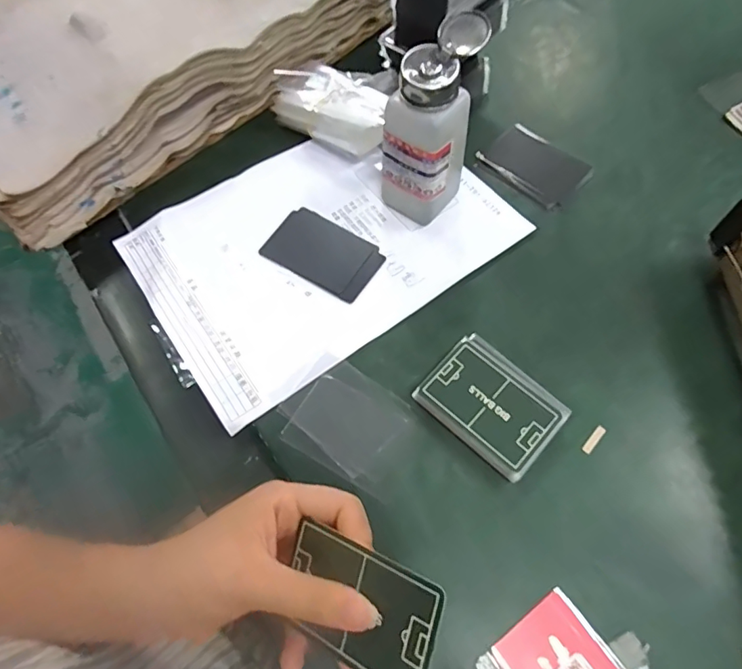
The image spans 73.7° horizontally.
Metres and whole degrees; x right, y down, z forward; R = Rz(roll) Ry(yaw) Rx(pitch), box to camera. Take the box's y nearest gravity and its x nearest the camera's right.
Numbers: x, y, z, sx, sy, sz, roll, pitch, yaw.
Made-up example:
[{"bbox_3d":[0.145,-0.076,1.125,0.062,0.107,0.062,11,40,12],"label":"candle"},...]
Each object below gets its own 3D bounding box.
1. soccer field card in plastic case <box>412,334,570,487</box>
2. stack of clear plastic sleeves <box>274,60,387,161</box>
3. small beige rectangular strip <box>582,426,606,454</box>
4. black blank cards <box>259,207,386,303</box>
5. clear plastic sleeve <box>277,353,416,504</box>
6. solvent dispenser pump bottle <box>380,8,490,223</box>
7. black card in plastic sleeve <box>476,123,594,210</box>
[{"bbox_3d":[0.085,0.047,0.345,0.088,0.014,0.071,40,70,20],"label":"soccer field card in plastic case"},{"bbox_3d":[-0.038,-0.215,0.472,0.124,0.044,0.063,31,67,17],"label":"stack of clear plastic sleeves"},{"bbox_3d":[0.154,0.072,0.340,0.006,0.004,0.023,39,69,20],"label":"small beige rectangular strip"},{"bbox_3d":[-0.040,-0.070,0.420,0.097,0.004,0.061,31,67,17],"label":"black blank cards"},{"bbox_3d":[-0.017,0.060,0.352,0.089,0.005,0.069,32,67,17],"label":"clear plastic sleeve"},{"bbox_3d":[0.044,-0.156,0.382,0.058,0.139,0.066,18,64,11],"label":"solvent dispenser pump bottle"},{"bbox_3d":[0.152,-0.157,0.457,0.063,0.004,0.089,-41,69,-13],"label":"black card in plastic sleeve"}]

